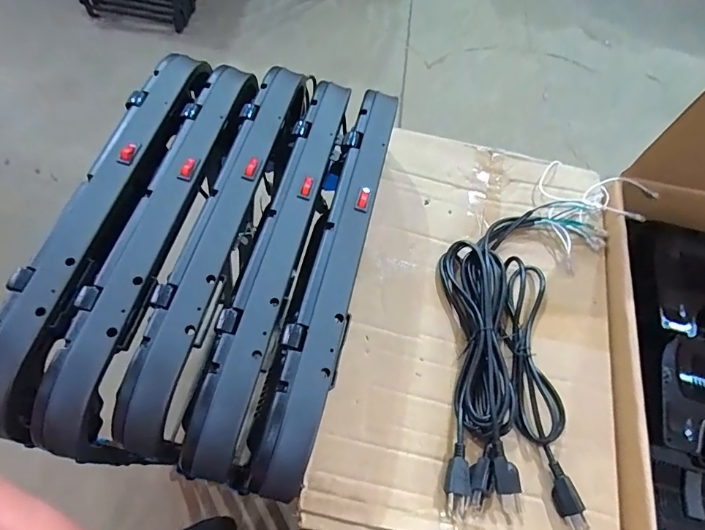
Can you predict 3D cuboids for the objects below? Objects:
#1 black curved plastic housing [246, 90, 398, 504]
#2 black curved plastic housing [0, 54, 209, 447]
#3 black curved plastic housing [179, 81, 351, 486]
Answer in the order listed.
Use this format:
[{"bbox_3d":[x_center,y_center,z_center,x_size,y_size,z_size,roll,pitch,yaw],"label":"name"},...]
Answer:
[{"bbox_3d":[-0.015,-0.003,0.434,0.058,0.057,0.440,13,63,3],"label":"black curved plastic housing"},{"bbox_3d":[-0.256,-0.053,0.452,0.067,0.071,0.441,13,63,4],"label":"black curved plastic housing"},{"bbox_3d":[-0.076,-0.011,0.452,0.061,0.122,0.435,14,63,4],"label":"black curved plastic housing"}]

